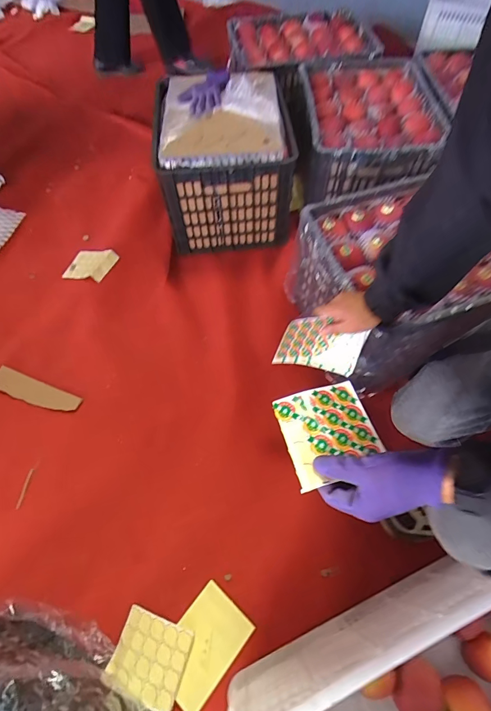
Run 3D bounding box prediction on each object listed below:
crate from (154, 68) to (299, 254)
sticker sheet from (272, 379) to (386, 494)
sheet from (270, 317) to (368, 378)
[{"bbox_3d":[-0.067,-0.611,1.153,0.370,0.324,0.459,-7,61,-2],"label":"crate"},{"bbox_3d":[0.103,0.093,0.449,0.111,0.008,0.111,-15,62,-9],"label":"sticker sheet"},{"bbox_3d":[0.148,-0.016,0.712,0.170,0.129,0.037,9,46,-10],"label":"sheet"}]

